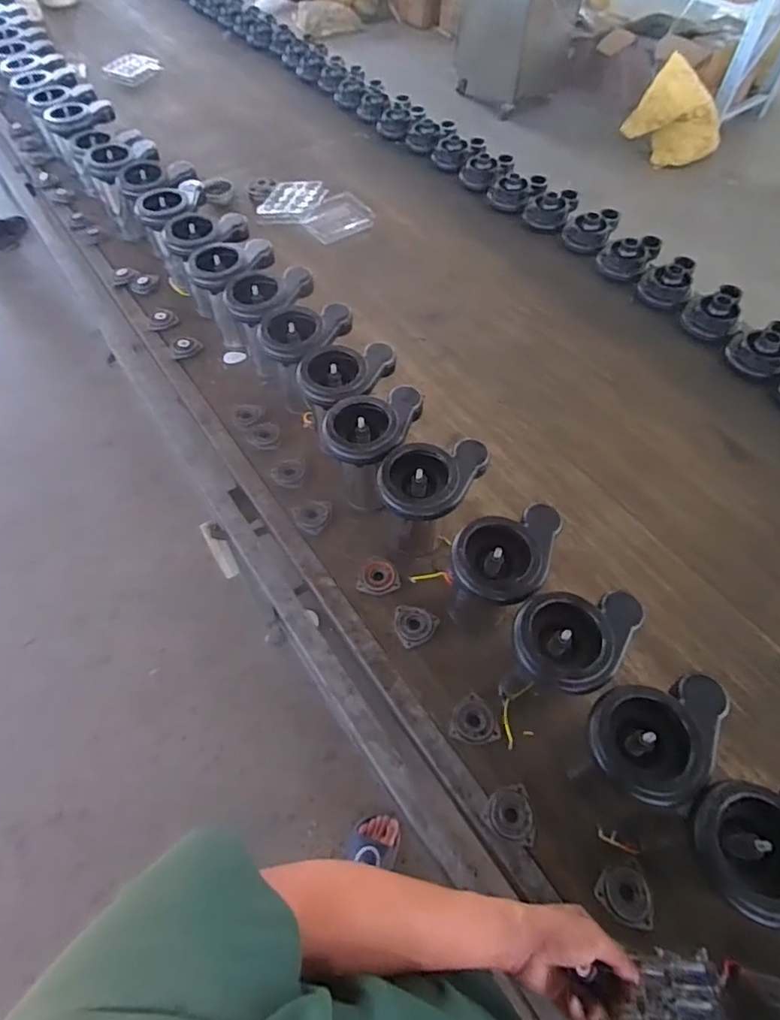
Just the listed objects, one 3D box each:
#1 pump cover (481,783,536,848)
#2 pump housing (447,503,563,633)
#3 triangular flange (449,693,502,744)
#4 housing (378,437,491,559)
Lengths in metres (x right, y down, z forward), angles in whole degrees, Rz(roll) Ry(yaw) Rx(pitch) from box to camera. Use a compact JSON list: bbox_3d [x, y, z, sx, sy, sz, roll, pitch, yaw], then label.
[{"bbox_3d":[0.156,0.391,0.699,0.065,0.019,0.065,10,58,7],"label":"pump cover"},{"bbox_3d":[0.151,0.090,0.778,0.125,0.180,0.166,28,61,17],"label":"pump housing"},{"bbox_3d":[0.121,0.293,0.755,0.066,0.010,0.064,13,58,8],"label":"triangular flange"},{"bbox_3d":[0.057,-0.008,0.840,0.137,0.178,0.149,18,59,11],"label":"housing"}]

